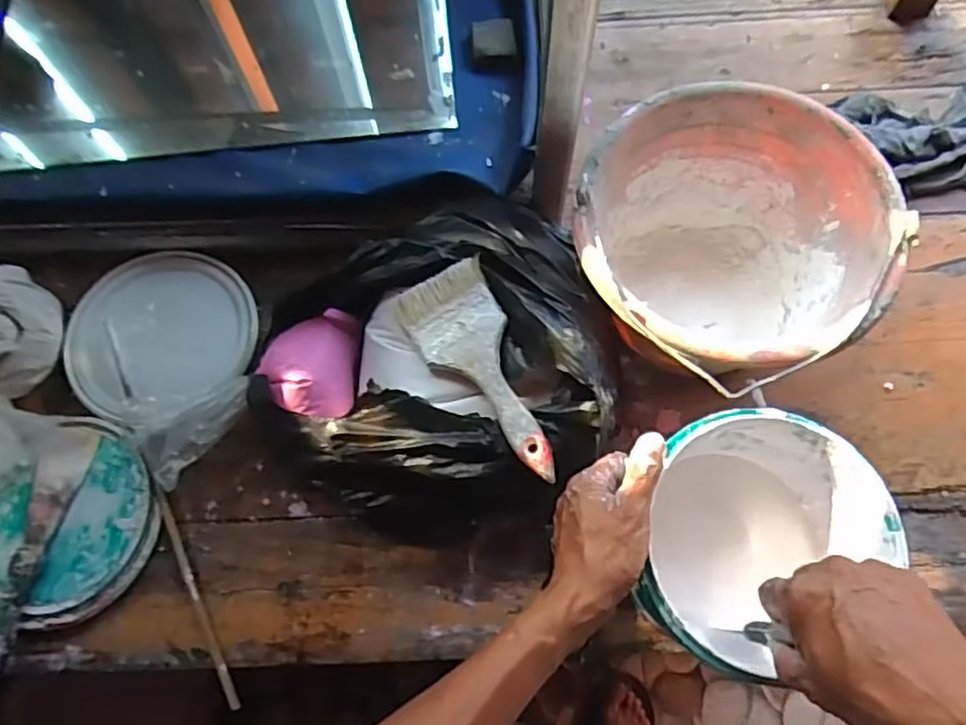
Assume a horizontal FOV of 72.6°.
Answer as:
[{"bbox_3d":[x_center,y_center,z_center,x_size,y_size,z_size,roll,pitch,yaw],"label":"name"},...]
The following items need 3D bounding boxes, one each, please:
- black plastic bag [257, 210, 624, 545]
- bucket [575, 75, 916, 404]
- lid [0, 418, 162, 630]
[{"bbox_3d":[-0.041,-0.014,0.562,0.306,0.130,0.298,14,72,7],"label":"black plastic bag"},{"bbox_3d":[0.196,-0.084,0.571,0.241,0.166,0.243,-1,71,2],"label":"bucket"},{"bbox_3d":[-0.376,0.132,0.572,0.181,0.023,0.169,-1,71,2],"label":"lid"}]

